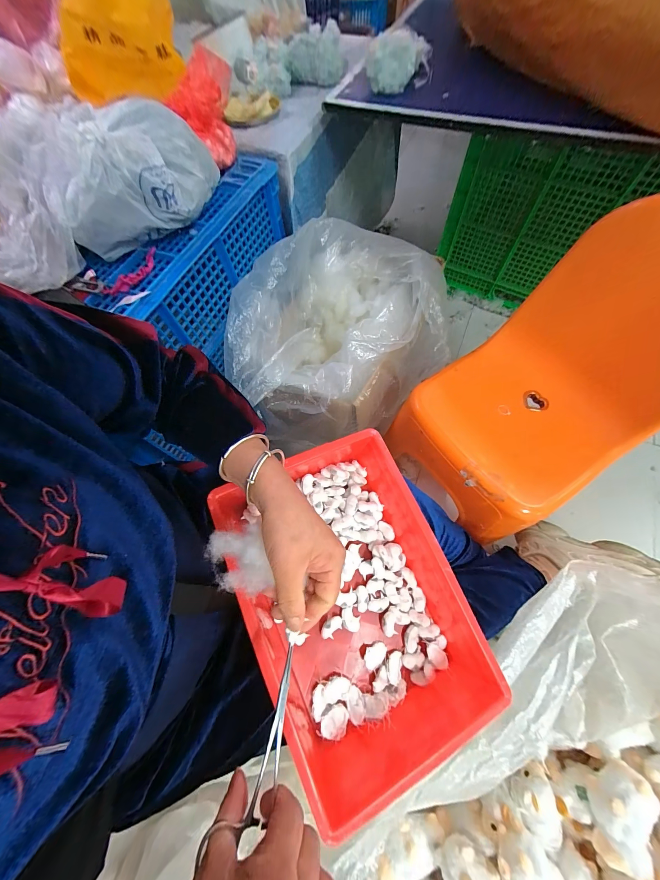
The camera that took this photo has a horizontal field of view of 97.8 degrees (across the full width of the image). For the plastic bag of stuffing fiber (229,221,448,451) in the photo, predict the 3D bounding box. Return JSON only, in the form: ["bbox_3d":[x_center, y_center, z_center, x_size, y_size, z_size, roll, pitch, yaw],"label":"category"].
[{"bbox_3d":[0.037,-0.227,0.636,0.383,0.253,0.463,30,71,16],"label":"plastic bag of stuffing fiber"}]

